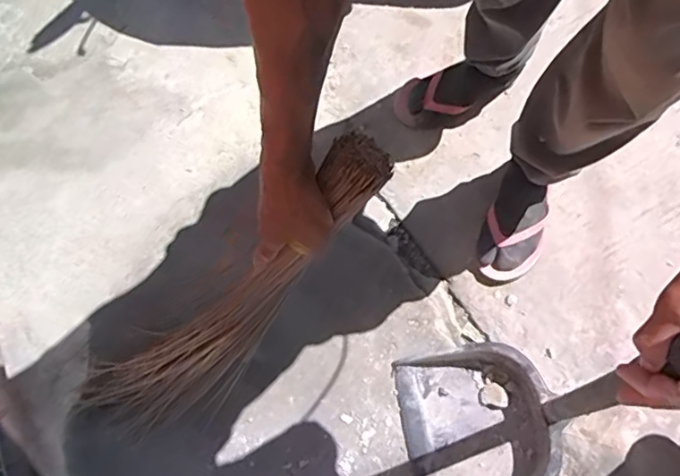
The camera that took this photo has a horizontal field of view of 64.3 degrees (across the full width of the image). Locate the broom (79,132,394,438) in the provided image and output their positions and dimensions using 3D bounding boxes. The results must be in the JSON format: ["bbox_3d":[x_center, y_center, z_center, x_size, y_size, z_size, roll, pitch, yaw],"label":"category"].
[{"bbox_3d":[-0.151,0.097,0.660,0.090,0.616,0.152,-9,63,-49],"label":"broom"}]

